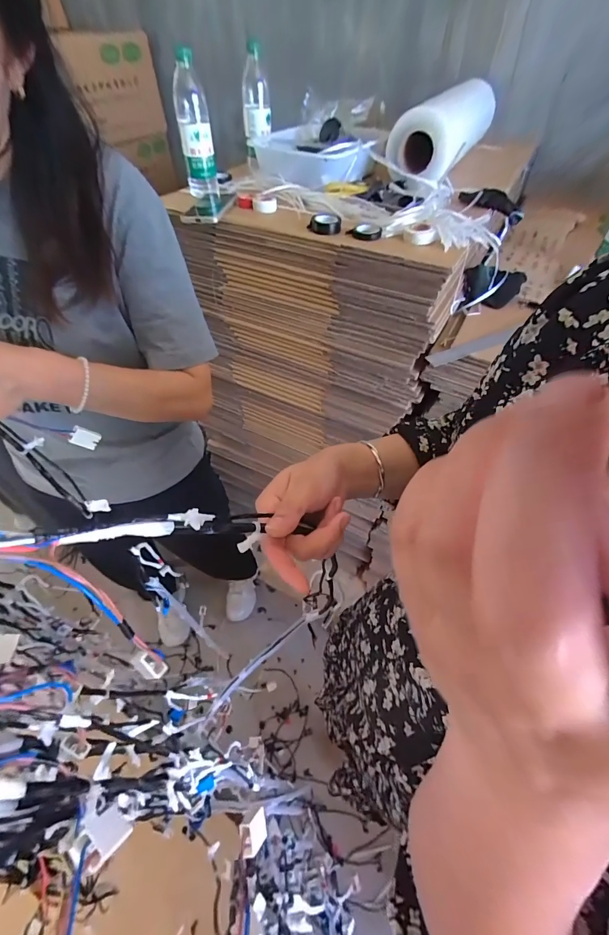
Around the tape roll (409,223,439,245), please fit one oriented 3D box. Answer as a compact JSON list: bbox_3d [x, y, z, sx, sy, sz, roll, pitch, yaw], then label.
[{"bbox_3d":[0.208,-0.421,0.658,0.046,0.021,0.046,-1,53,1],"label":"tape roll"}]

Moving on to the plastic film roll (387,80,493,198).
[{"bbox_3d":[0.337,-0.809,0.879,0.120,0.125,0.445,24,57,19],"label":"plastic film roll"}]

